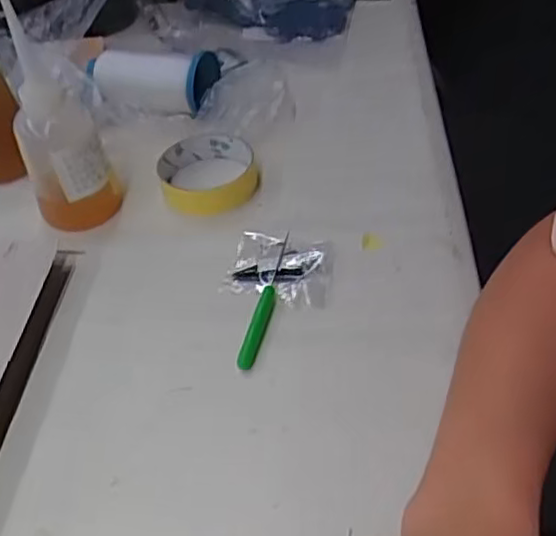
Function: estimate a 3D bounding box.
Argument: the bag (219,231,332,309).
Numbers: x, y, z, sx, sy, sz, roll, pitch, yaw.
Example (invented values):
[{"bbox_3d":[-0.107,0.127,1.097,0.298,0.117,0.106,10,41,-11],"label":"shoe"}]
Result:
[{"bbox_3d":[0.001,-0.001,0.491,0.072,0.009,0.062,4,45,8],"label":"bag"}]

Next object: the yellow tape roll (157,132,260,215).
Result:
[{"bbox_3d":[-0.060,-0.084,0.579,0.080,0.022,0.092,-12,45,-9],"label":"yellow tape roll"}]

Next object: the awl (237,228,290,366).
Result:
[{"bbox_3d":[-0.008,0.019,0.473,0.011,0.011,0.125,7,46,11],"label":"awl"}]

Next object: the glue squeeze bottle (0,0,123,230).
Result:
[{"bbox_3d":[-0.161,-0.106,0.505,0.063,0.159,0.053,-17,46,-13],"label":"glue squeeze bottle"}]

